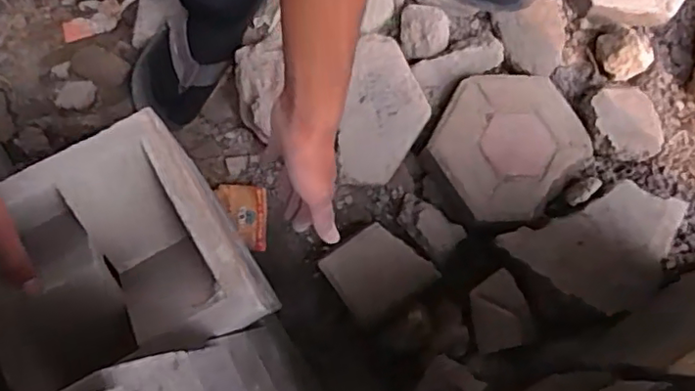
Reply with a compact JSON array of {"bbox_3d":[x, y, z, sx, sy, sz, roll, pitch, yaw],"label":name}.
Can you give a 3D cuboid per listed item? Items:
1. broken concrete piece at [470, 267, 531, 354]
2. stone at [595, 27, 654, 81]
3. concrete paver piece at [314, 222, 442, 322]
[{"bbox_3d":[0.190,0.146,0.747,0.062,0.029,0.094,-11,77,-2],"label":"broken concrete piece"},{"bbox_3d":[0.390,-0.200,0.830,0.074,0.039,0.073,3,77,1],"label":"stone"},{"bbox_3d":[0.037,0.092,0.752,0.113,0.030,0.103,-35,89,-12],"label":"concrete paver piece"}]

